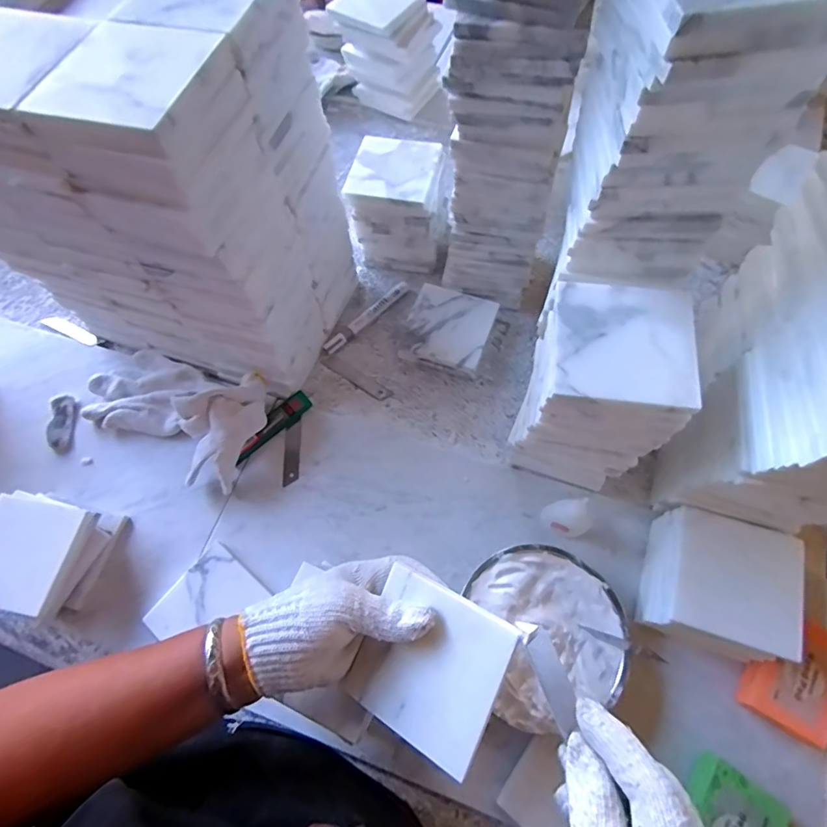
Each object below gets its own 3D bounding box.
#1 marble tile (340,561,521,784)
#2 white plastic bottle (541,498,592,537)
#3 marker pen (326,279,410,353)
[{"bbox_3d":[0.010,0.172,0.322,0.097,0.004,0.102,22,88,30],"label":"marble tile"},{"bbox_3d":[0.154,0.107,0.473,0.042,0.042,0.034,-16,68,-5],"label":"white plastic bottle"},{"bbox_3d":[-0.060,-0.127,0.619,0.142,0.015,0.018,-43,73,-14],"label":"marker pen"}]

